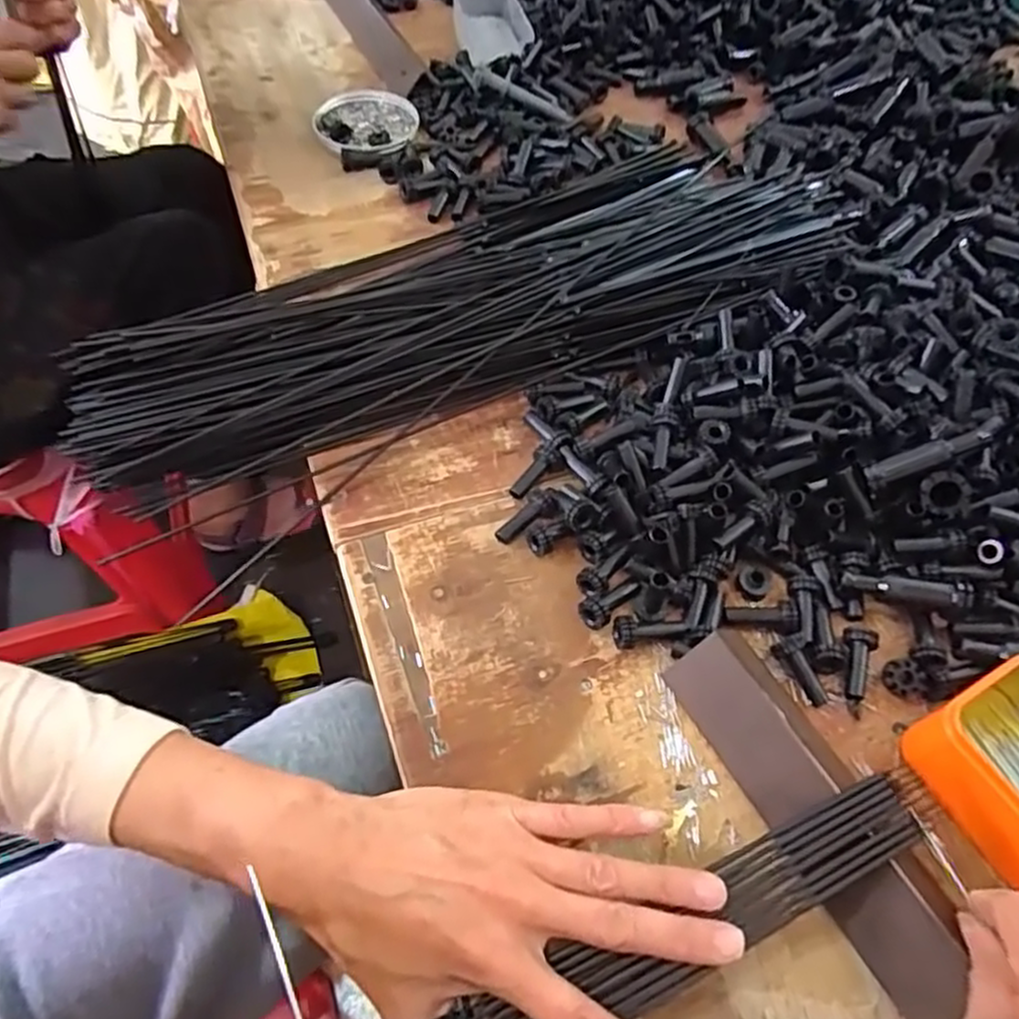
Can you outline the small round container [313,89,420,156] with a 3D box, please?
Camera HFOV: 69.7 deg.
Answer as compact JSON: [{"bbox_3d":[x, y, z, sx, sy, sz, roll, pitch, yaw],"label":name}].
[{"bbox_3d":[-0.126,-0.349,0.657,0.087,0.010,0.091,0,58,0],"label":"small round container"}]

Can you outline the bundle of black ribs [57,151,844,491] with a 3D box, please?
[{"bbox_3d":[-0.026,-0.155,0.520,0.554,0.031,0.181,-22,61,-13],"label":"bundle of black ribs"}]

